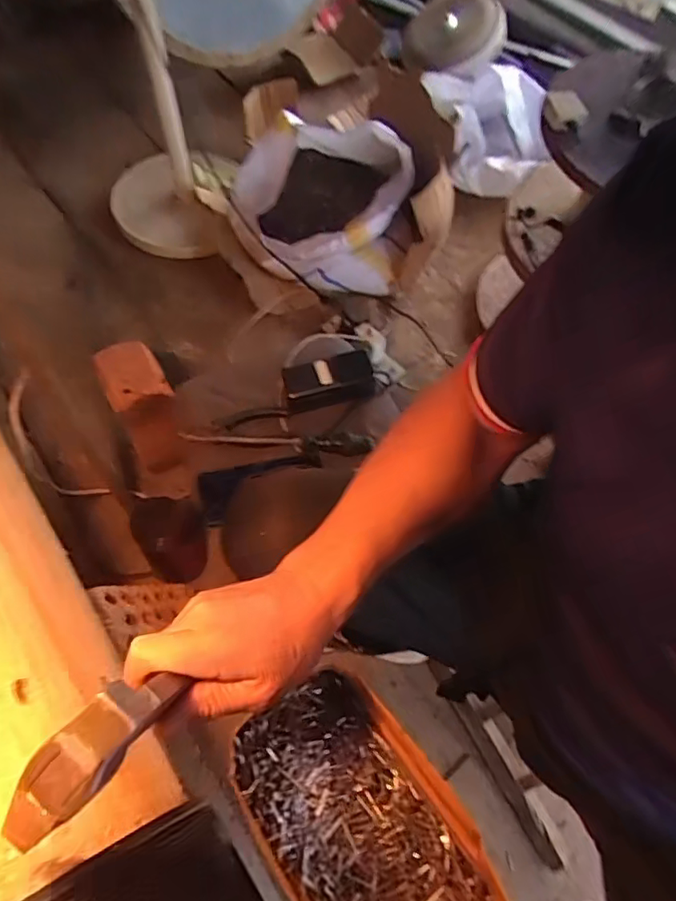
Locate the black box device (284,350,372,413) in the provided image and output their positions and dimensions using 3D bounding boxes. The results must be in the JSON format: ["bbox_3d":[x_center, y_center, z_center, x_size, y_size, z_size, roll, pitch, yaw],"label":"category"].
[{"bbox_3d":[-0.013,-0.101,0.815,0.128,0.049,0.049,-13,63,-9],"label":"black box device"}]

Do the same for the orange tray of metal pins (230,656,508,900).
[{"bbox_3d":[0.015,0.271,0.419,0.123,0.059,0.206,-32,67,-18],"label":"orange tray of metal pins"}]

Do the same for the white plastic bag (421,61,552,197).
[{"bbox_3d":[0.349,-0.771,1.356,0.298,0.234,0.234,-26,65,-15],"label":"white plastic bag"}]

